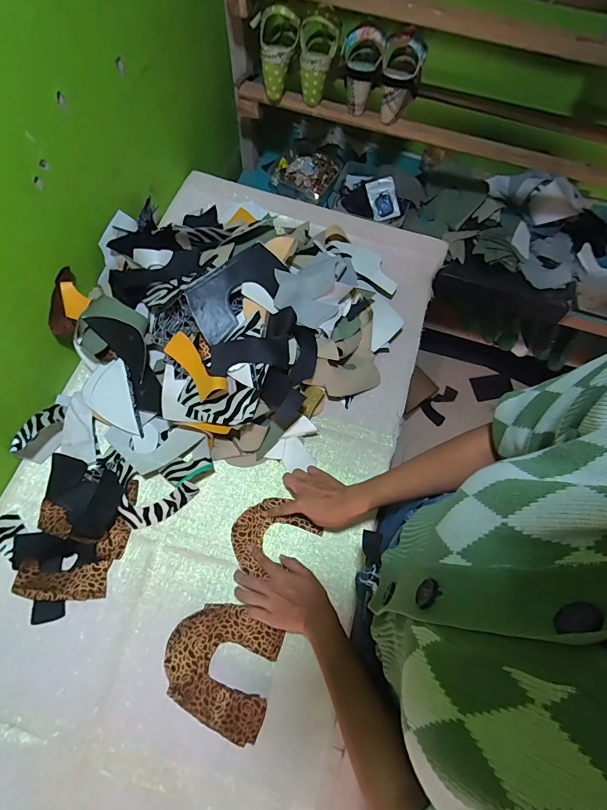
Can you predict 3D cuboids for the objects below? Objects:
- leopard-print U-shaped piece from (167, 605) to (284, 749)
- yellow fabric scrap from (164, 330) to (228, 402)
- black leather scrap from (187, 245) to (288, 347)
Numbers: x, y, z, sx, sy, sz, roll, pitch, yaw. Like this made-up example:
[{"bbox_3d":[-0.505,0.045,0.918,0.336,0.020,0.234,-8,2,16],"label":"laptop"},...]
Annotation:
[{"bbox_3d":[-0.120,0.376,0.558,0.161,0.019,0.143,21,68,5],"label":"leopard-print U-shaped piece"},{"bbox_3d":[-0.175,-0.060,0.621,0.124,0.057,0.017,46,30,17],"label":"yellow fabric scrap"},{"bbox_3d":[-0.104,-0.184,0.619,0.174,0.009,0.086,-42,106,-13],"label":"black leather scrap"}]

